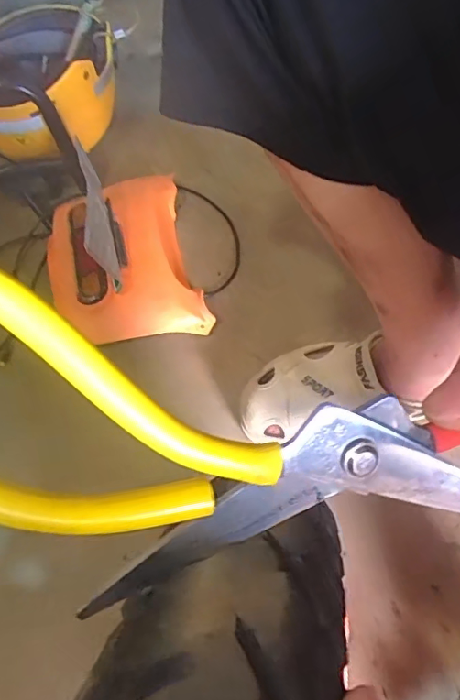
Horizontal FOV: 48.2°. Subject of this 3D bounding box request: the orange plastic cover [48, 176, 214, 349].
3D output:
[{"bbox_3d":[-0.130,-0.106,0.630,0.171,0.068,0.220,-17,63,-2],"label":"orange plastic cover"}]

